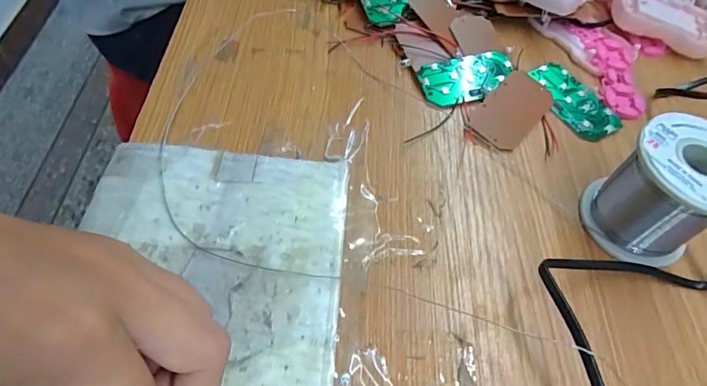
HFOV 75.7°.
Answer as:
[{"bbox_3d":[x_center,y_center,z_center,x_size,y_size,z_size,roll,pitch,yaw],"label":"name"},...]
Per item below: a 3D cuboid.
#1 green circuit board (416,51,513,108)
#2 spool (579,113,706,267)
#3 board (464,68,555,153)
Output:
[{"bbox_3d":[0.085,-0.085,0.333,0.071,0.007,0.039,-17,60,-16],"label":"green circuit board"},{"bbox_3d":[0.175,0.000,0.256,0.062,0.062,0.061,-34,66,-24],"label":"spool"},{"bbox_3d":[0.113,-0.060,0.323,0.037,0.008,0.078,38,62,19],"label":"board"}]

